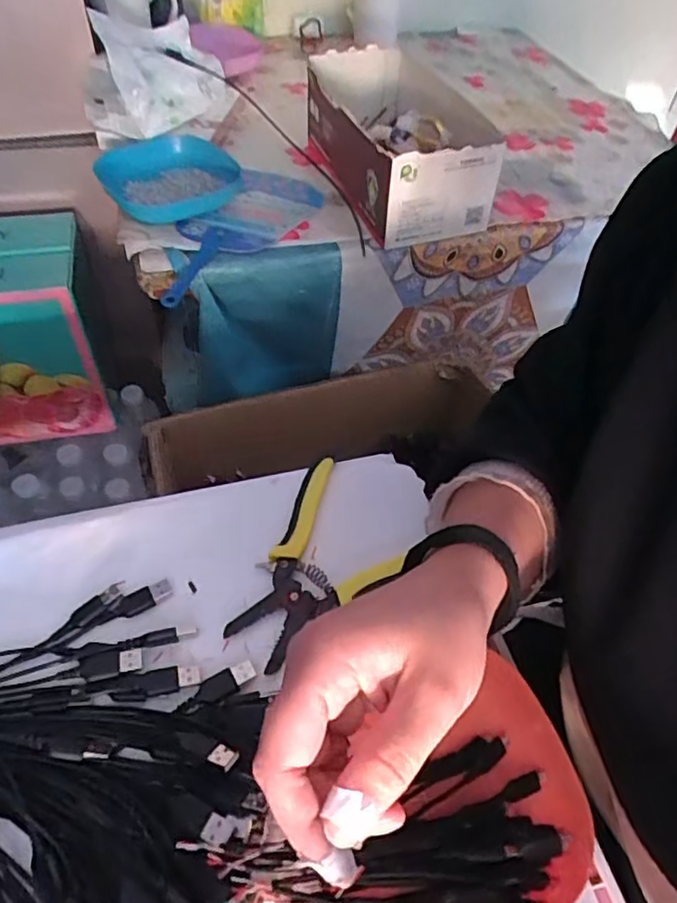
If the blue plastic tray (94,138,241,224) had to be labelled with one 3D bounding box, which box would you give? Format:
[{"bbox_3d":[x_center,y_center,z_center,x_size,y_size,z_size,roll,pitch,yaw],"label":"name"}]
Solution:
[{"bbox_3d":[-0.182,-0.296,0.651,0.142,0.030,0.131,-20,55,-19],"label":"blue plastic tray"}]

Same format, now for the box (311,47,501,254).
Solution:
[{"bbox_3d":[0.054,-0.357,0.676,0.145,0.106,0.306,-14,54,-14],"label":"box"}]

